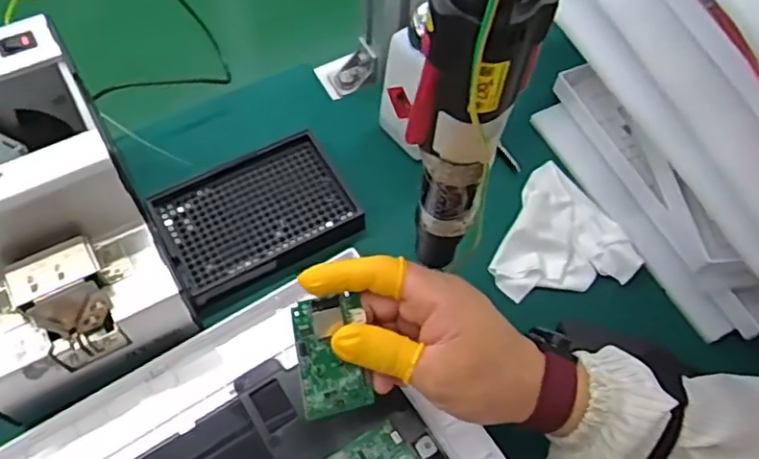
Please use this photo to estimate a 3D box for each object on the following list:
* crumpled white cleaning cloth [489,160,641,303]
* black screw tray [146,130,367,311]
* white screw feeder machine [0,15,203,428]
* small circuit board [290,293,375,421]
[{"bbox_3d":[0.133,-0.001,0.494,0.103,0.019,0.101,-8,61,-7],"label":"crumpled white cleaning cloth"},{"bbox_3d":[-0.090,-0.012,0.477,0.137,0.015,0.096,-24,64,-16],"label":"black screw tray"},{"bbox_3d":[-0.210,-0.002,0.389,0.124,0.138,0.172,-26,65,-17],"label":"white screw feeder machine"},{"bbox_3d":[-0.026,0.069,0.350,0.038,0.004,0.063,-8,93,-22],"label":"small circuit board"}]

